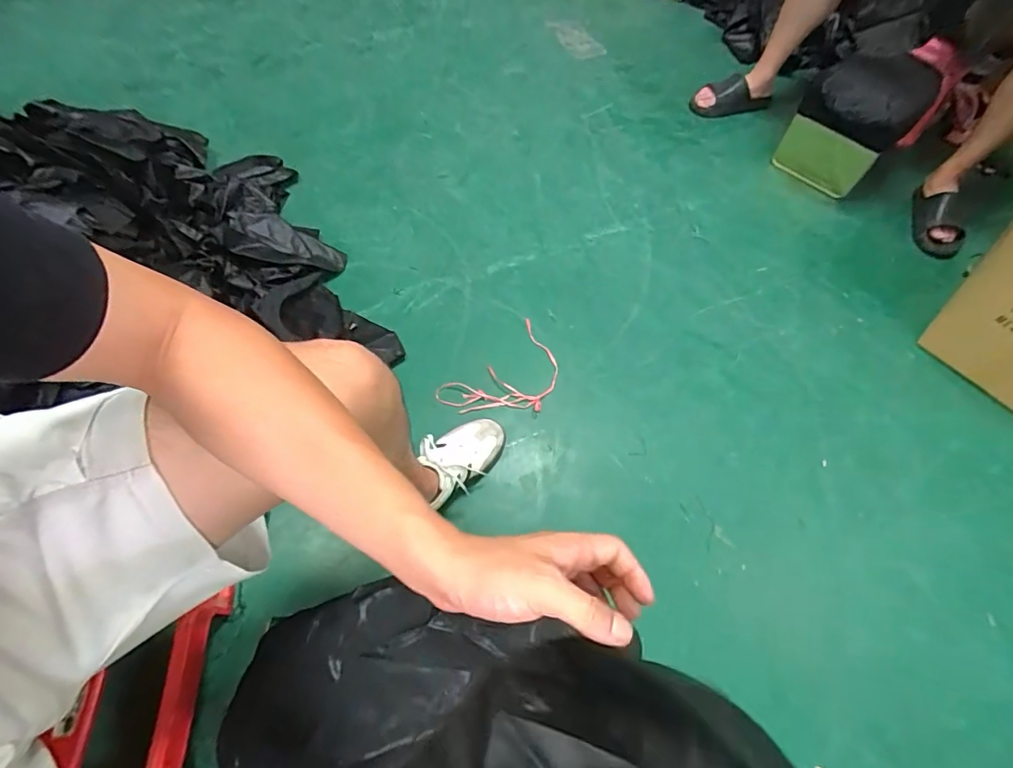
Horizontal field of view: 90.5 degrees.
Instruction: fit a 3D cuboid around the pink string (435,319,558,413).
[{"bbox_3d":[0.004,-0.006,1.034,0.266,0.019,0.165,-37,70,-22],"label":"pink string"}]

